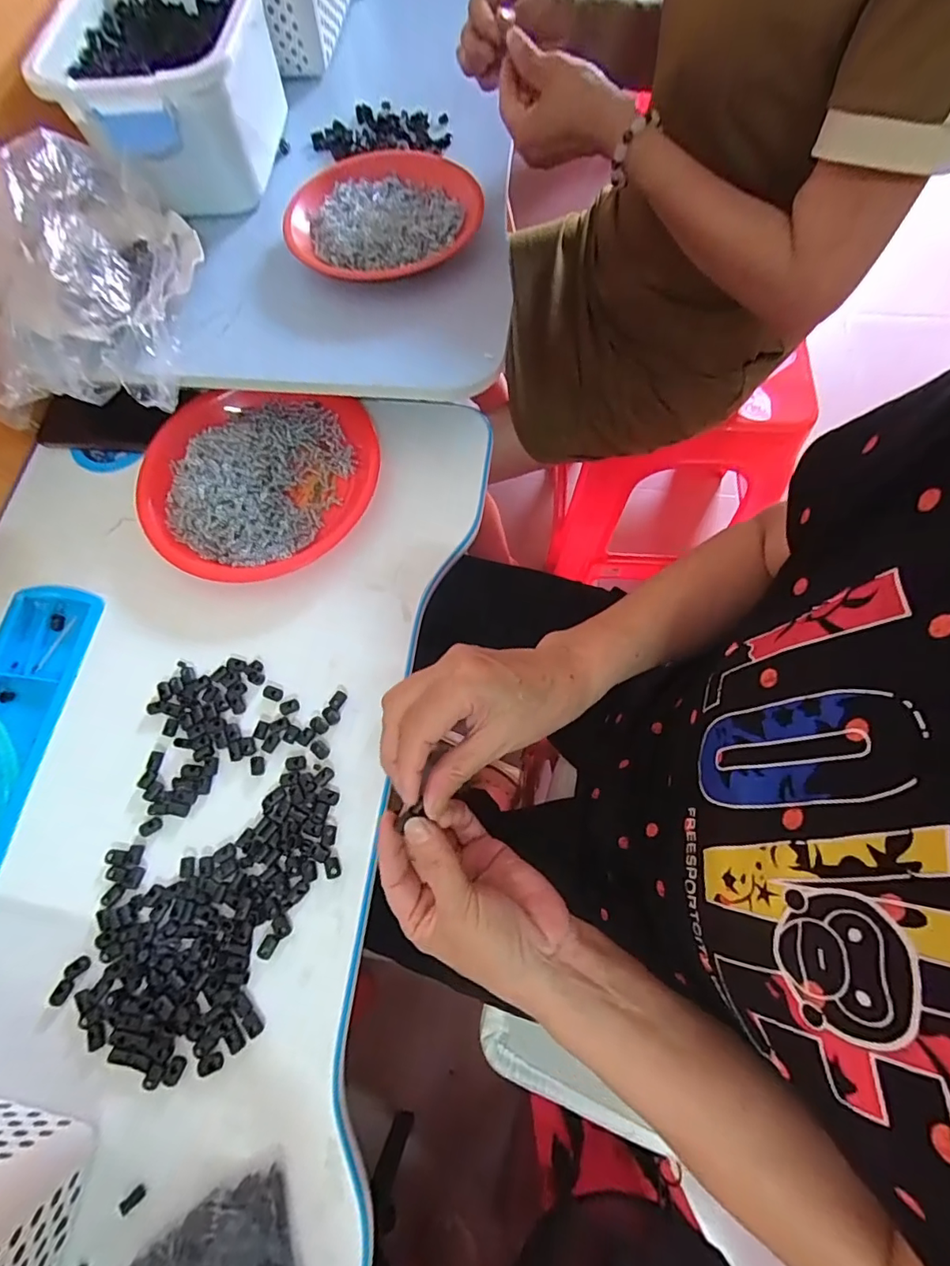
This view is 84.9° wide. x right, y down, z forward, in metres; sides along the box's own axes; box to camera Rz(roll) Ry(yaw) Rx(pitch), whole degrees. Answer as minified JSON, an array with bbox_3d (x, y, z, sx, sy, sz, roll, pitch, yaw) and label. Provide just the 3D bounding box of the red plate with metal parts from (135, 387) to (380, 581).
[{"bbox_3d":[-0.211,-0.147,0.483,0.215,0.034,0.202,-1,70,2],"label":"red plate with metal parts"}]

